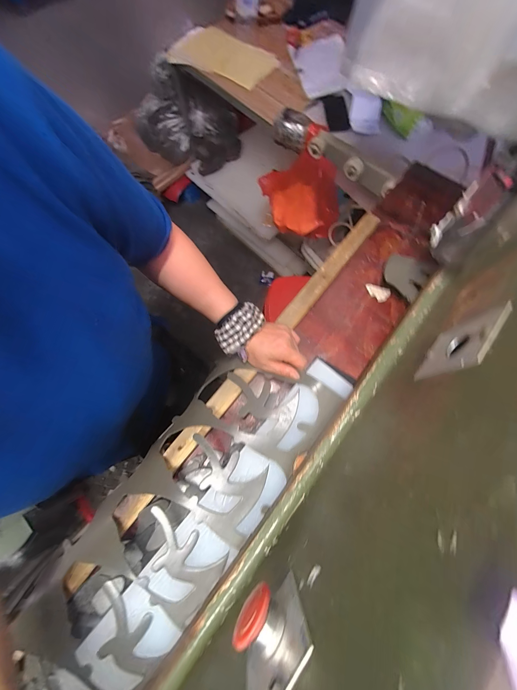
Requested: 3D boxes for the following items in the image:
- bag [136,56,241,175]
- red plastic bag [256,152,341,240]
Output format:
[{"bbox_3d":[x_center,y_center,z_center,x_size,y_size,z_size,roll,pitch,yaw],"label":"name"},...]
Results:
[{"bbox_3d":[-0.346,-1.078,1.309,0.489,0.305,0.332,23,76,7],"label":"bag"},{"bbox_3d":[0.127,-0.493,0.924,0.293,0.235,0.108,29,77,9],"label":"red plastic bag"}]

